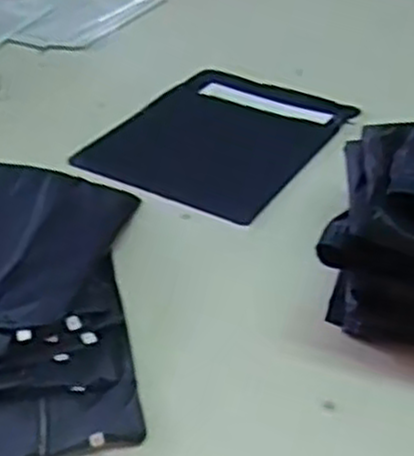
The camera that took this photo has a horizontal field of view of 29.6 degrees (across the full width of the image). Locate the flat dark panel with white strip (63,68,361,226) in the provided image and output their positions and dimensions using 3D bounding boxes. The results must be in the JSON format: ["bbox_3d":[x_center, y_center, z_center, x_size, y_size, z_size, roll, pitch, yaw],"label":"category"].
[{"bbox_3d":[0.023,-0.132,1.096,0.277,0.012,0.358,19,40,27],"label":"flat dark panel with white strip"}]

